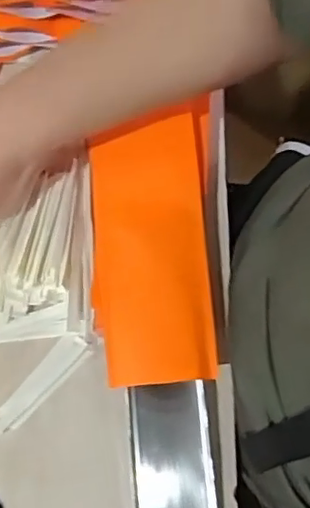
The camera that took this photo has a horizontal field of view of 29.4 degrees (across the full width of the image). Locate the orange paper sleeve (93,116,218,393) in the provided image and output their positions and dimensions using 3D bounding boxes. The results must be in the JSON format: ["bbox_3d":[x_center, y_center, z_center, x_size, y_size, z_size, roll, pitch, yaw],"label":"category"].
[{"bbox_3d":[0.000,-0.005,0.432,0.082,0.015,0.190,-2,80,-14],"label":"orange paper sleeve"}]

